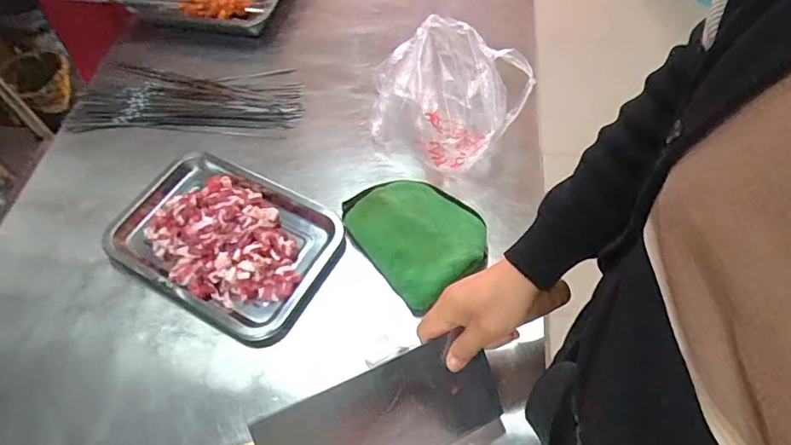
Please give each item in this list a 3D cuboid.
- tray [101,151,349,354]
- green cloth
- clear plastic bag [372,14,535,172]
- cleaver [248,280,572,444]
[{"bbox_3d":[-0.247,0.016,0.714,0.330,0.043,0.223,24,63,18],"label":"tray"},{"bbox_3d":[0.029,0.014,0.694,0.143,0.037,0.179,-32,61,-15],"label":"green cloth"},{"bbox_3d":[0.083,-0.195,0.798,0.229,0.093,0.234,-39,63,-19],"label":"clear plastic bag"},{"bbox_3d":[0.032,0.171,0.513,0.332,0.027,0.112,-23,103,-13],"label":"cleaver"}]

